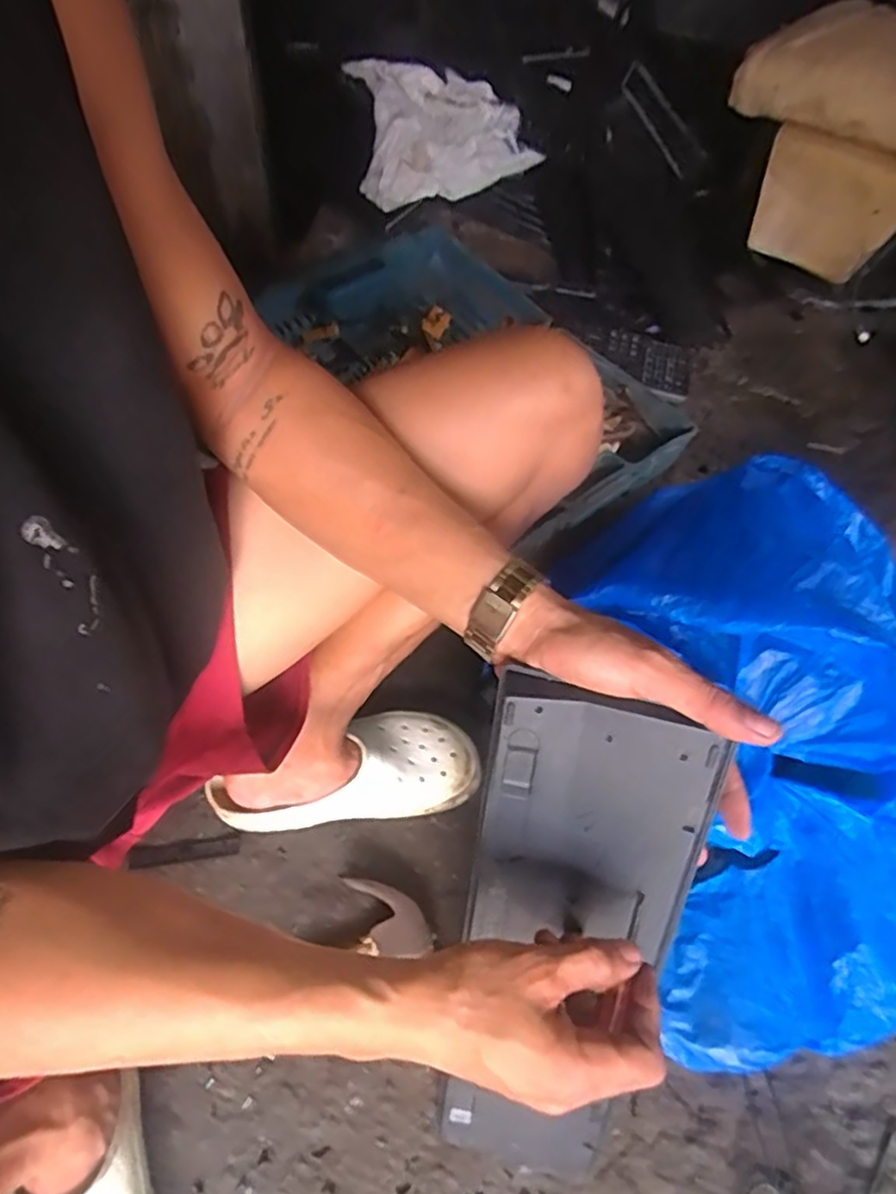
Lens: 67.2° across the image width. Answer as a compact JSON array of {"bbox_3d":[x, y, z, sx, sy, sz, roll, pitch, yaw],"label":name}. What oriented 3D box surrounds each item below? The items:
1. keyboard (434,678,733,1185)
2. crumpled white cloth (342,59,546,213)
[{"bbox_3d":[0.067,0.244,0.435,0.117,0.413,0.029,8,25,3],"label":"keyboard"},{"bbox_3d":[0.003,-0.853,1.235,0.356,0.134,0.388,-8,54,-8],"label":"crumpled white cloth"}]

